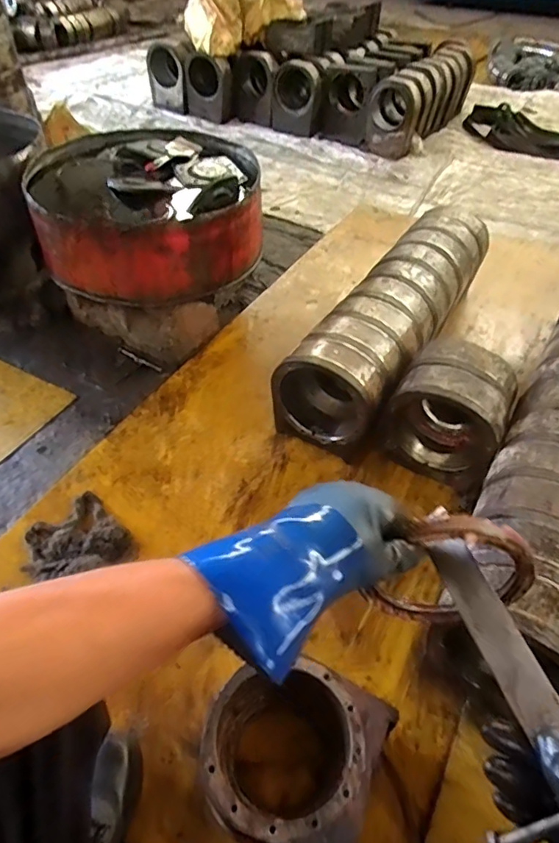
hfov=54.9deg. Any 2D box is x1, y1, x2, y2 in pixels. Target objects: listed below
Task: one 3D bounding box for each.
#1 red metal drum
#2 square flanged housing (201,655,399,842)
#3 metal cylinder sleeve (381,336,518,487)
[{"bbox_3d":[-0.330,-0.548,1.405,0.563,0.203,0.548,4,46,0],"label":"red metal drum"},{"bbox_3d":[0.020,0.475,0.773,0.242,0.115,0.224,16,50,12],"label":"square flanged housing"},{"bbox_3d":[0.365,-0.018,1.158,0.227,0.232,0.192,24,52,19],"label":"metal cylinder sleeve"}]

